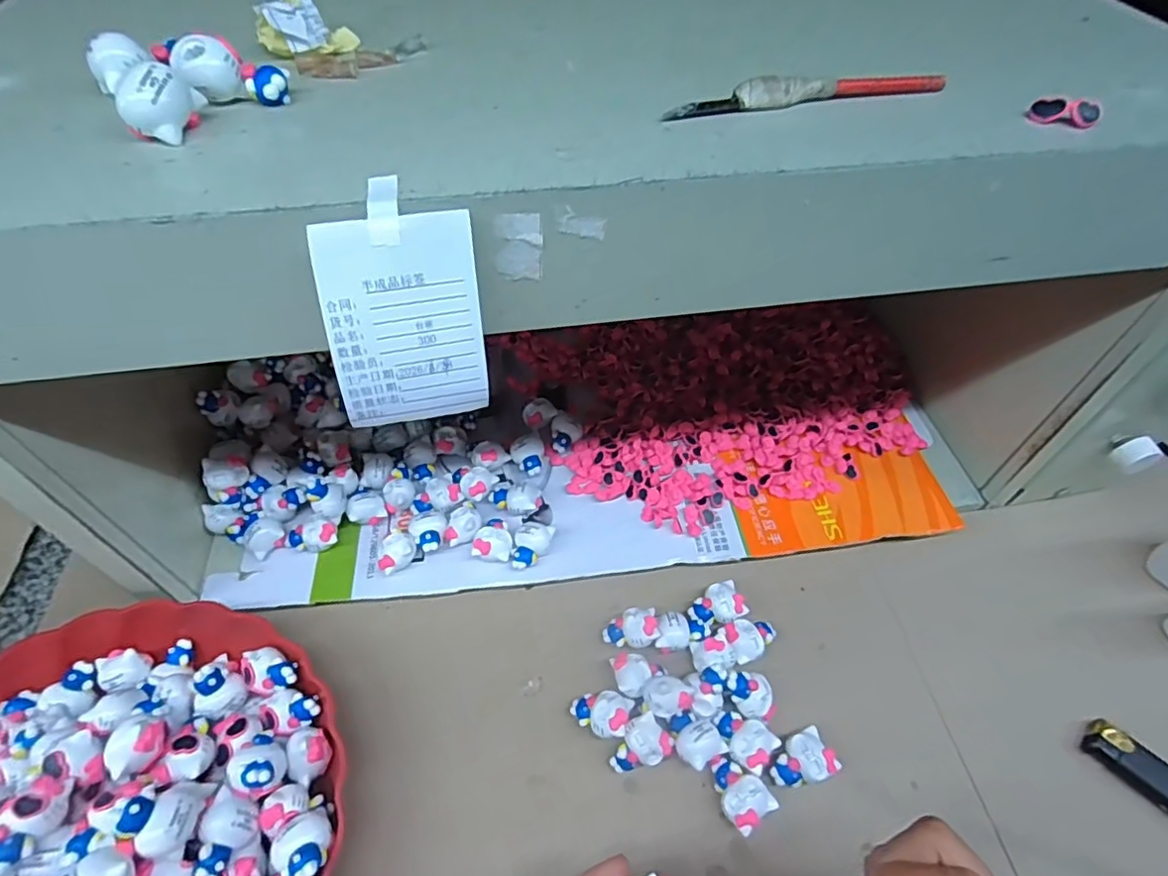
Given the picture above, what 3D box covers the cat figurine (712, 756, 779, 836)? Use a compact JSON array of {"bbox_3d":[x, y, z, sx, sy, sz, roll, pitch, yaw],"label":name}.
[{"bbox_3d":[0.084,0.193,0.327,0.026,0.019,0.033,-29,62,-19],"label":"cat figurine"}]

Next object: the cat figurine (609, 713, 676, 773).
[{"bbox_3d":[0.032,0.173,0.339,0.035,0.017,0.025,-21,60,-15],"label":"cat figurine"}]

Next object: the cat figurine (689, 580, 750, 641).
[{"bbox_3d":[0.082,0.110,0.384,0.042,0.015,0.026,-23,61,-16],"label":"cat figurine"}]

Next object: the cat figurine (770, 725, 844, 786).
[{"bbox_3d":[0.120,0.181,0.335,0.034,0.021,0.024,-19,60,-14],"label":"cat figurine"}]

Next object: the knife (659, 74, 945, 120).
[{"bbox_3d":[0.089,-0.138,0.239,0.116,0.008,0.009,-9,53,-9],"label":"knife"}]

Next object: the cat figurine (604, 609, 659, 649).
[{"bbox_3d":[0.029,0.120,0.378,0.033,0.019,0.024,-2,57,-4],"label":"cat figurine"}]

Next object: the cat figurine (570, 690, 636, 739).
[{"bbox_3d":[0.010,0.161,0.351,0.033,0.022,0.025,20,58,11],"label":"cat figurine"}]

